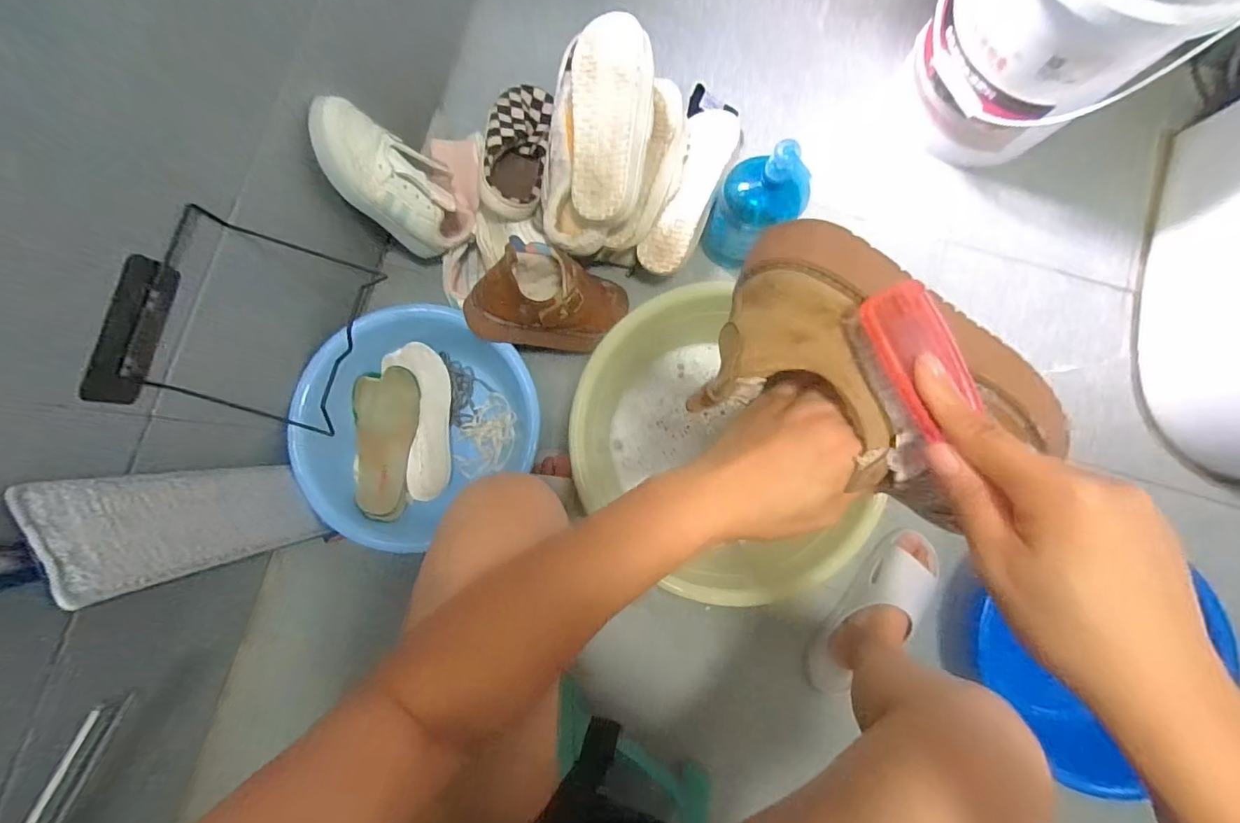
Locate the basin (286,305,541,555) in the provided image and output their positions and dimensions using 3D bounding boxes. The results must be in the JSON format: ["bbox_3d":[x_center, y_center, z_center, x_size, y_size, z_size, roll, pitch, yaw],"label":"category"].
[{"bbox_3d":[-0.291,0.014,0.762,0.331,0.096,0.301,-36,86,-5],"label":"basin"}]

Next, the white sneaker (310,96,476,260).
[{"bbox_3d":[-0.285,-0.297,0.680,0.078,0.224,0.109,26,82,37],"label":"white sneaker"}]

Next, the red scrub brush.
[{"bbox_3d":[0.152,-0.028,0.268,0.045,0.020,0.073,-25,85,-4],"label":"red scrub brush"}]

